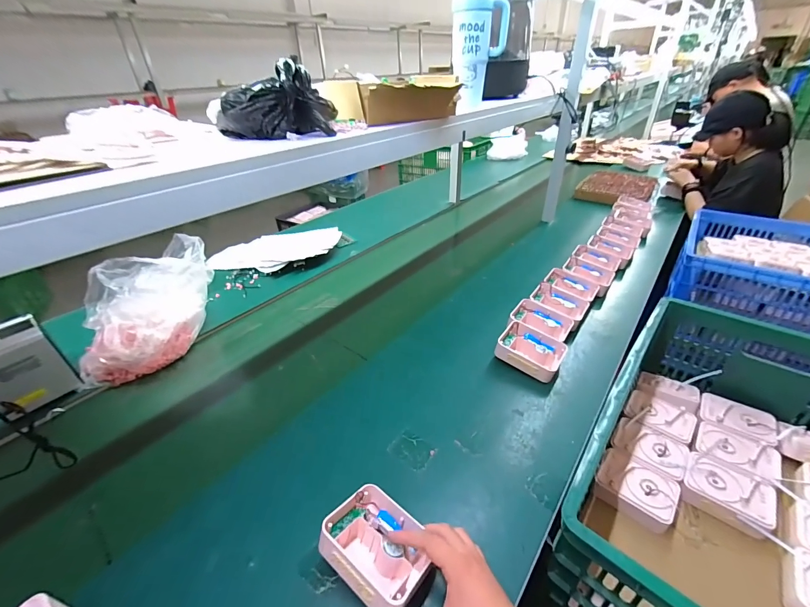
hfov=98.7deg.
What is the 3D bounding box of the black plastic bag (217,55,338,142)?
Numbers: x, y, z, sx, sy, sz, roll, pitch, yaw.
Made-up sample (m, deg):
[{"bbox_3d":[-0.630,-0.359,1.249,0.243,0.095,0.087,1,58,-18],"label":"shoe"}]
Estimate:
[{"bbox_3d":[-0.216,-0.336,0.575,0.188,0.100,0.129,-5,34,-1],"label":"black plastic bag"}]

